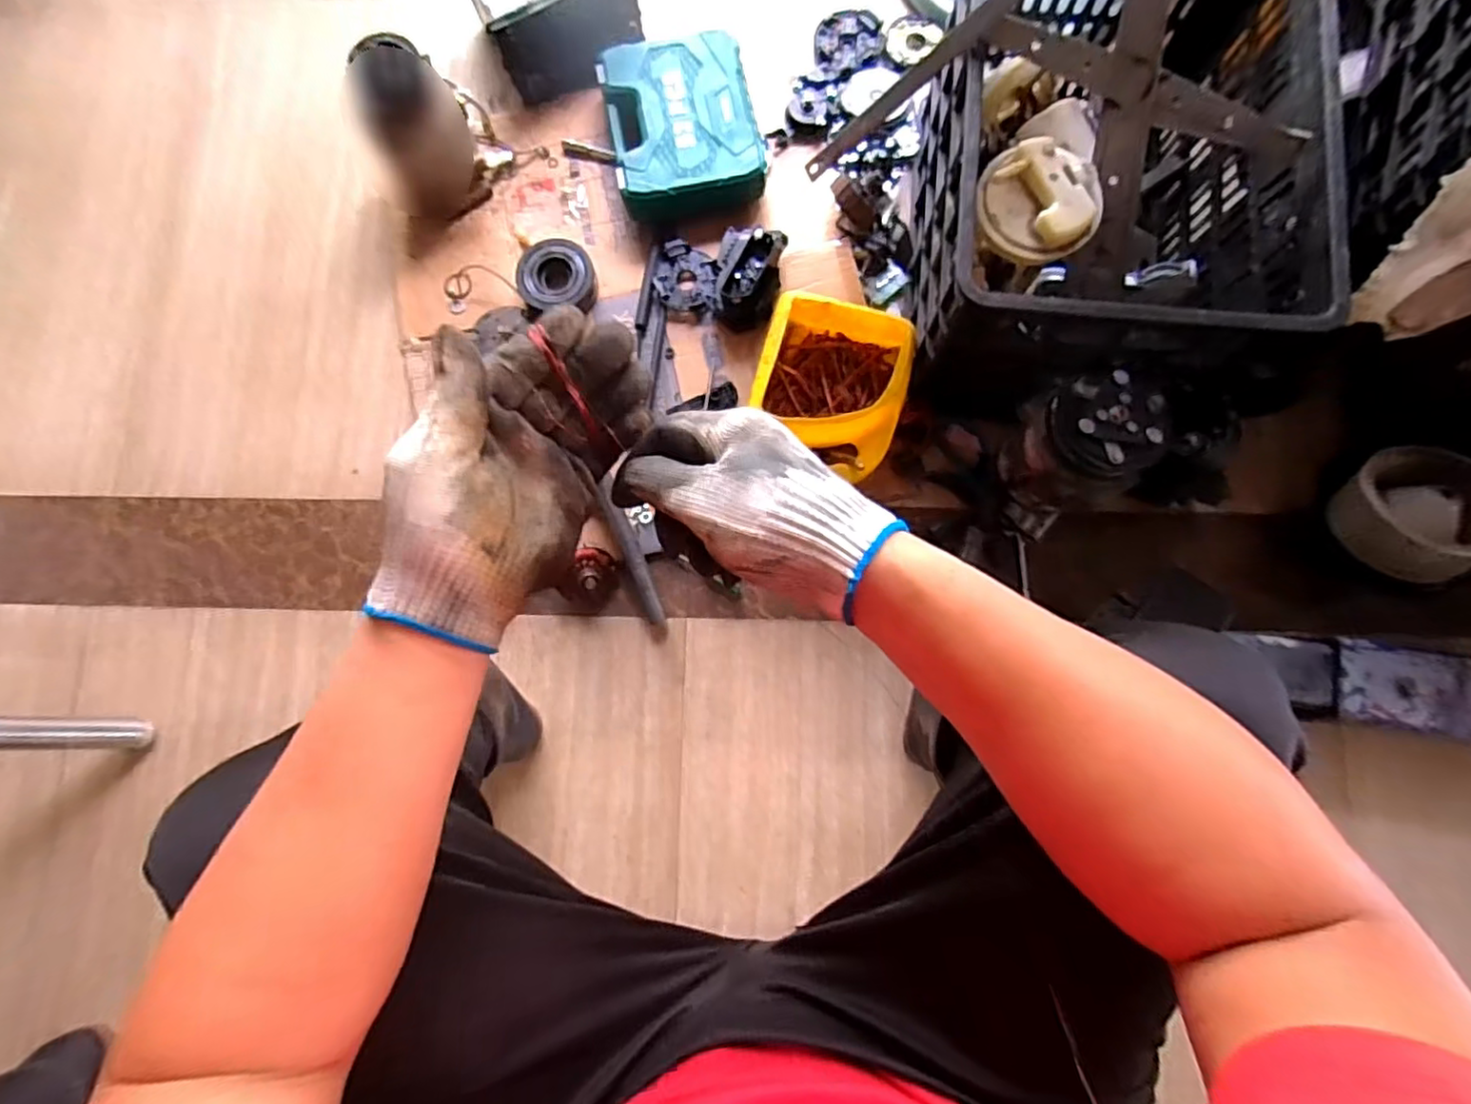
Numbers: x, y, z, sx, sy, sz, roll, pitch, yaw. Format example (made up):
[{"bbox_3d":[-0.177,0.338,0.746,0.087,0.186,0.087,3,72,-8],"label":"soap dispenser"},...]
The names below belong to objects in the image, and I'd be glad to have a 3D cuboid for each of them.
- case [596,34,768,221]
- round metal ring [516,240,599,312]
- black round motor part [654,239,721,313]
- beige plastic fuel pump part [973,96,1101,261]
[{"bbox_3d":[-0.075,-0.595,0.906,0.197,0.067,0.250,-11,81,1],"label":"case"},{"bbox_3d":[-0.249,-0.387,0.904,0.102,0.041,0.110,0,81,2],"label":"round metal ring"},{"bbox_3d":[-0.064,-0.379,0.889,0.088,0.021,0.095,0,81,2],"label":"black round motor part"},{"bbox_3d":[0.299,-0.359,0.631,0.116,0.049,0.125,0,81,2],"label":"beige plastic fuel pump part"}]

